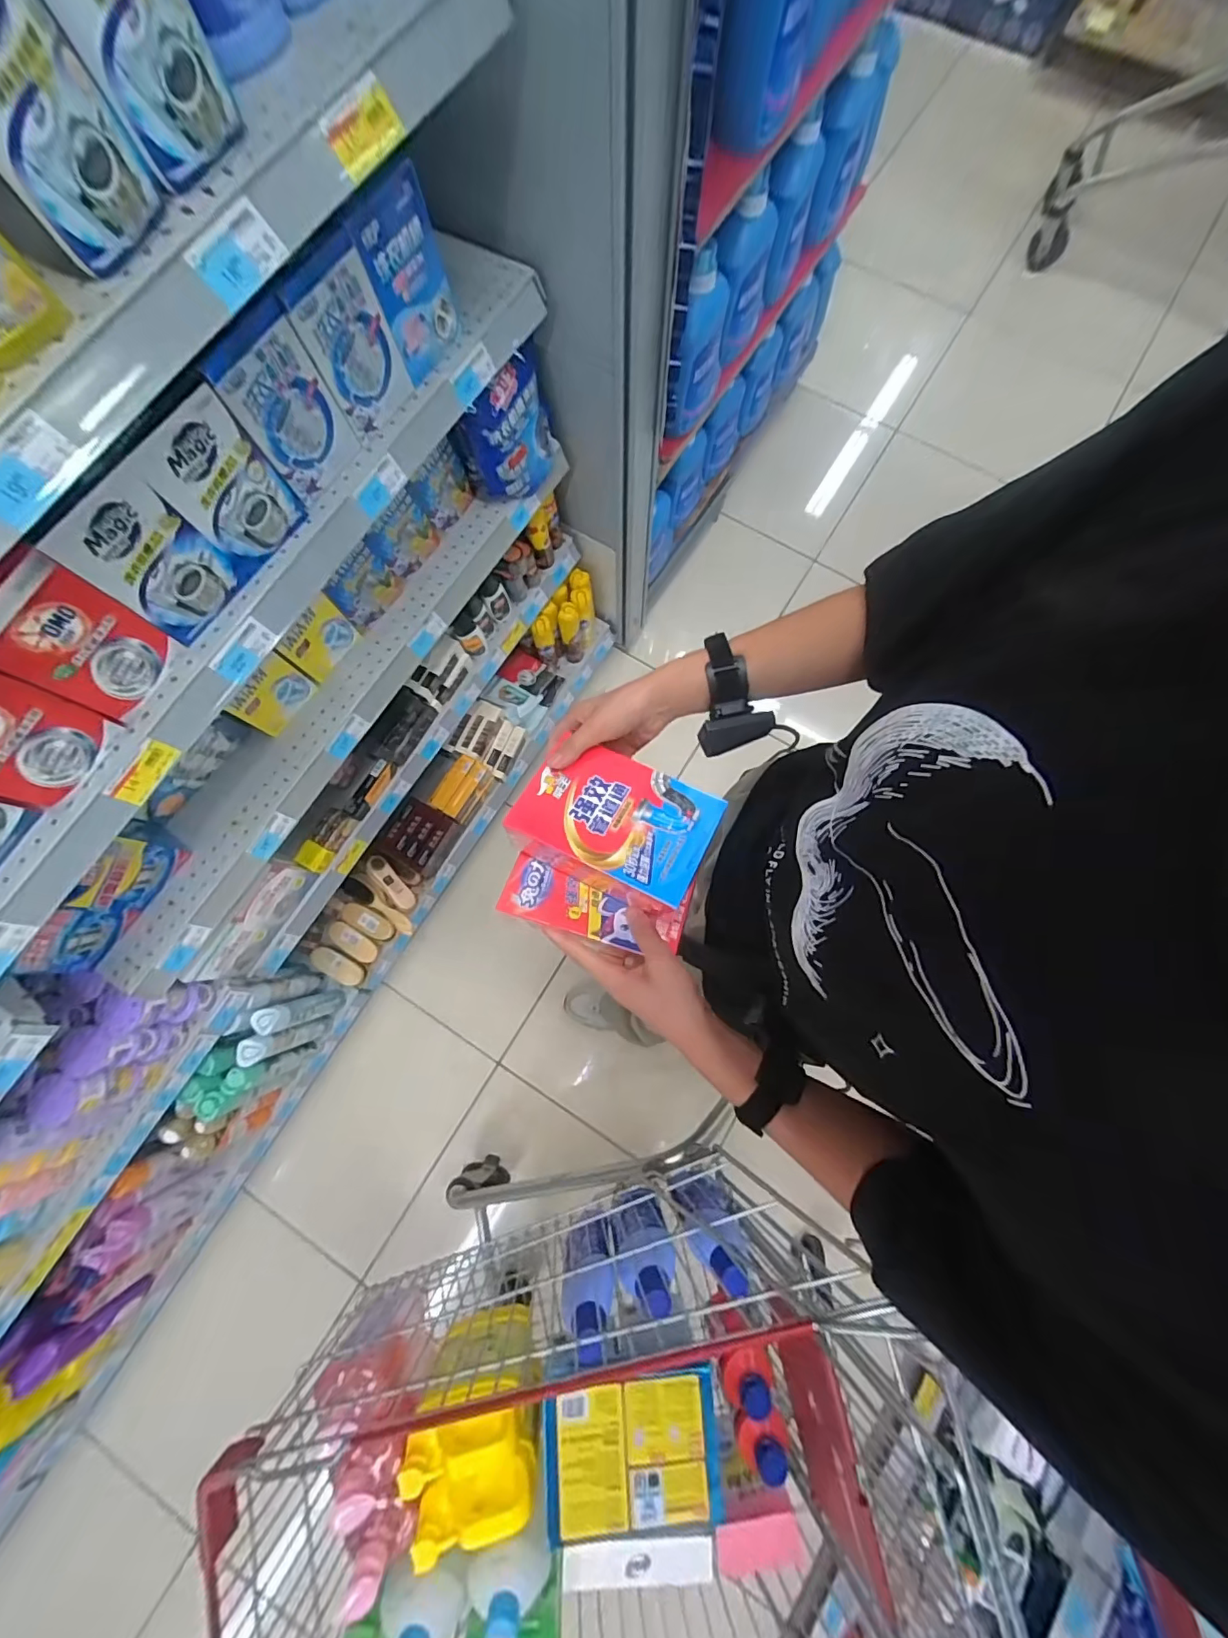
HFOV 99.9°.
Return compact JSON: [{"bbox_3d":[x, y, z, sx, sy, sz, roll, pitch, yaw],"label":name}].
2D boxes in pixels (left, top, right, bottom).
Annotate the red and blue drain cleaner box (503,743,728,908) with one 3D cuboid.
[{"bbox_3d":[0.002,0.005,0.488,0.173,0.050,0.116,24,66,12],"label":"red and blue drain cleaner box"}]

